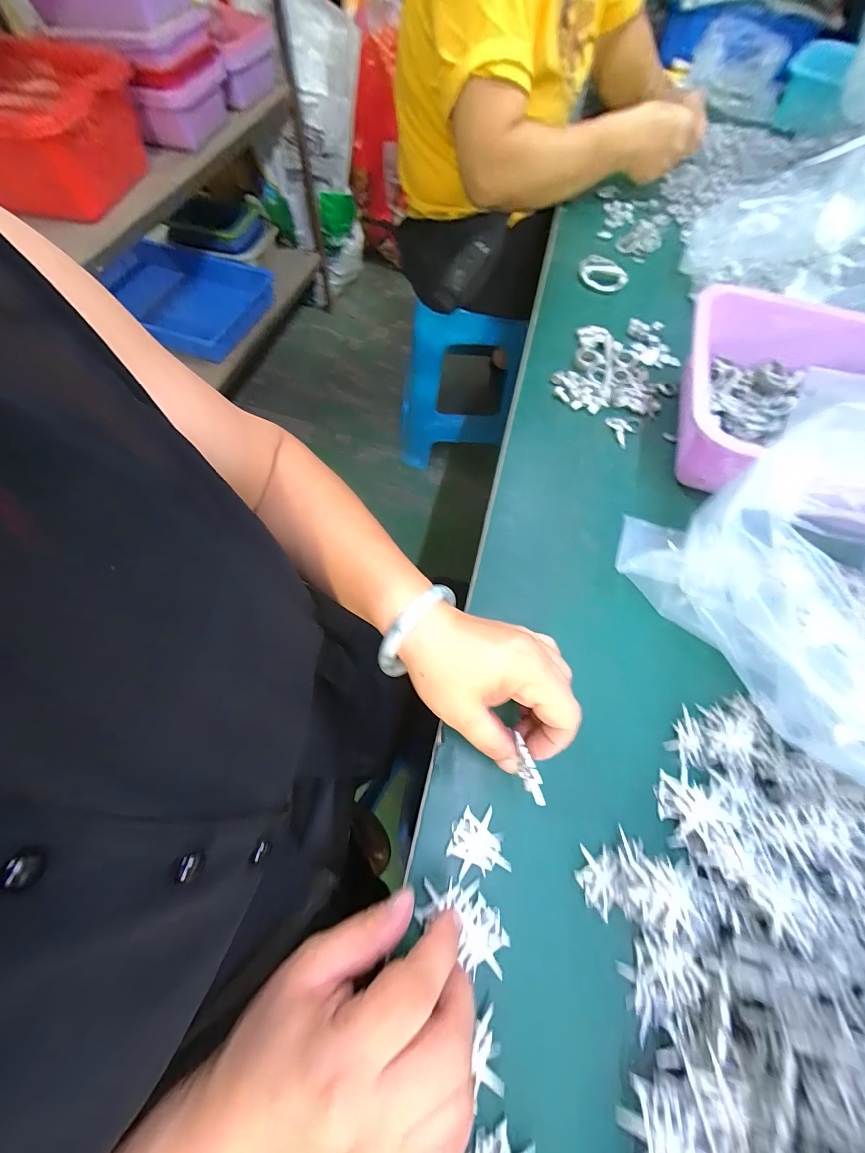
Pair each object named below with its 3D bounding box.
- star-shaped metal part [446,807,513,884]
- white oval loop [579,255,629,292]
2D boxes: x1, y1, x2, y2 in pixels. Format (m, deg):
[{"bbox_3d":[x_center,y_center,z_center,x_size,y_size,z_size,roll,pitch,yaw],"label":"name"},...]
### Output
[{"bbox_3d":[0.027,0.168,0.242,0.035,0.004,0.035,-9,64,-6],"label":"star-shaped metal part"},{"bbox_3d":[0.222,-0.395,0.500,0.062,0.013,0.058,24,65,10],"label":"white oval loop"}]

